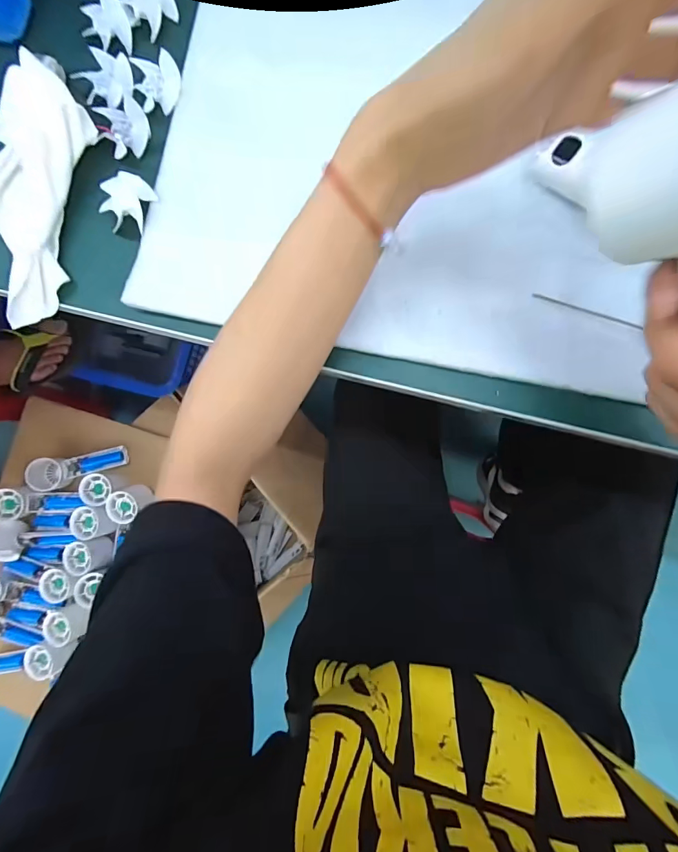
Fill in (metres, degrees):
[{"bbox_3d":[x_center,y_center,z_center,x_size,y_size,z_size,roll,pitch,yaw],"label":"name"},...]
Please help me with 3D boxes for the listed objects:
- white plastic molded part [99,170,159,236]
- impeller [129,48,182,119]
[{"bbox_3d":[-0.149,-0.157,0.278,0.033,0.016,0.036,0,85,5],"label":"white plastic molded part"},{"bbox_3d":[-0.131,-0.246,0.285,0.032,0.011,0.040,-6,85,5],"label":"impeller"}]

